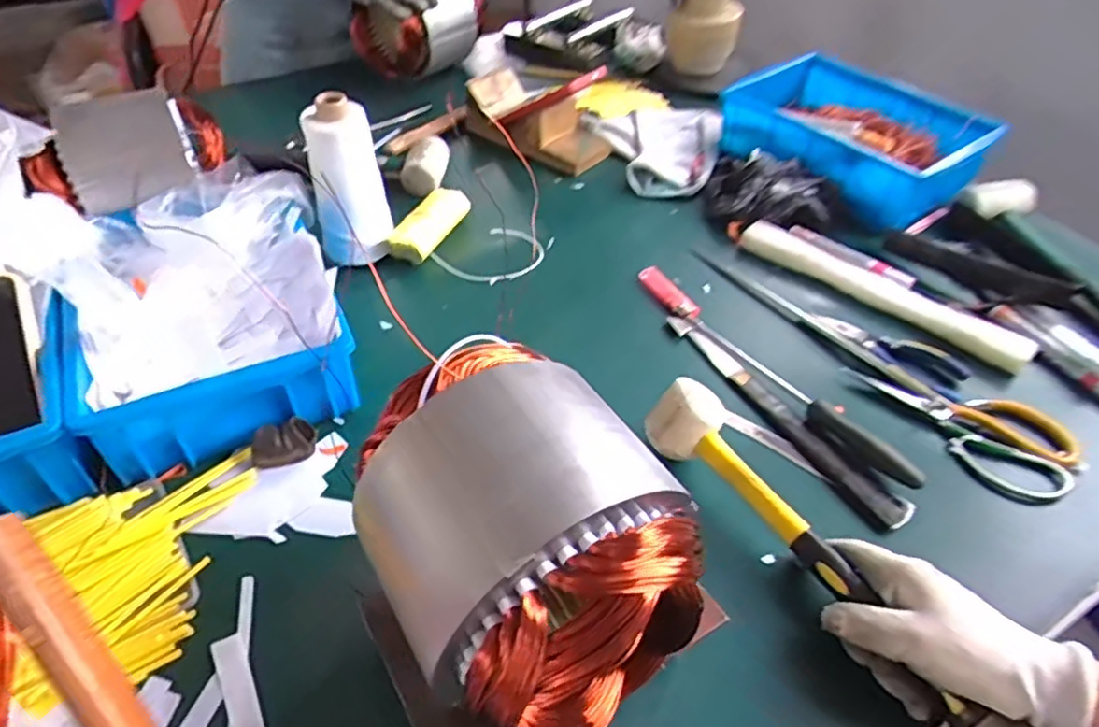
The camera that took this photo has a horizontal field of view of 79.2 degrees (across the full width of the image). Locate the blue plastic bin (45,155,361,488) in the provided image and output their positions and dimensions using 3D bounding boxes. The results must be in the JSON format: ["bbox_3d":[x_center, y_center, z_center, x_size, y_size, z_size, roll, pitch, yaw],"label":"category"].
[{"bbox_3d":[-0.299,-0.059,0.586,0.202,0.101,0.286,-16,49,-18],"label":"blue plastic bin"}]

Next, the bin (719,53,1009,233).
[{"bbox_3d":[0.386,-0.291,0.860,0.303,0.087,0.246,32,53,26],"label":"bin"}]

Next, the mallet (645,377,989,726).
[{"bbox_3d":[0.175,0.119,0.468,0.046,0.053,0.282,-27,59,-26],"label":"mallet"}]

